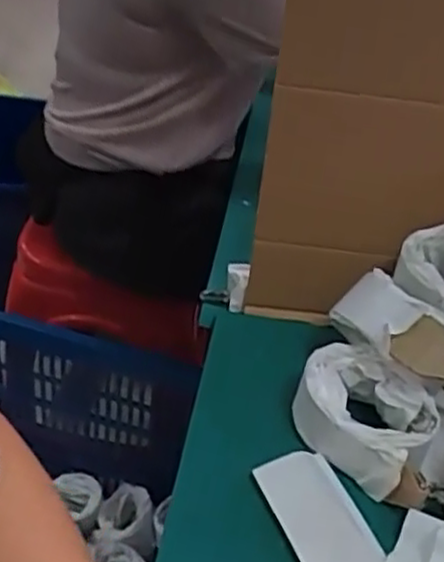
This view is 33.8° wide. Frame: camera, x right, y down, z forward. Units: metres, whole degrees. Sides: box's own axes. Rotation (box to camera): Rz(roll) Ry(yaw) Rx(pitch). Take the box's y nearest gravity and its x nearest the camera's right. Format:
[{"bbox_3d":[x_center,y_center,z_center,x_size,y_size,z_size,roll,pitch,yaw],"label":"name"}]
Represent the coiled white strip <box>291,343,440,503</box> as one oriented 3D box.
[{"bbox_3d":[0.106,0.099,0.531,0.113,0.043,0.074,35,45,31],"label":"coiled white strip"}]

